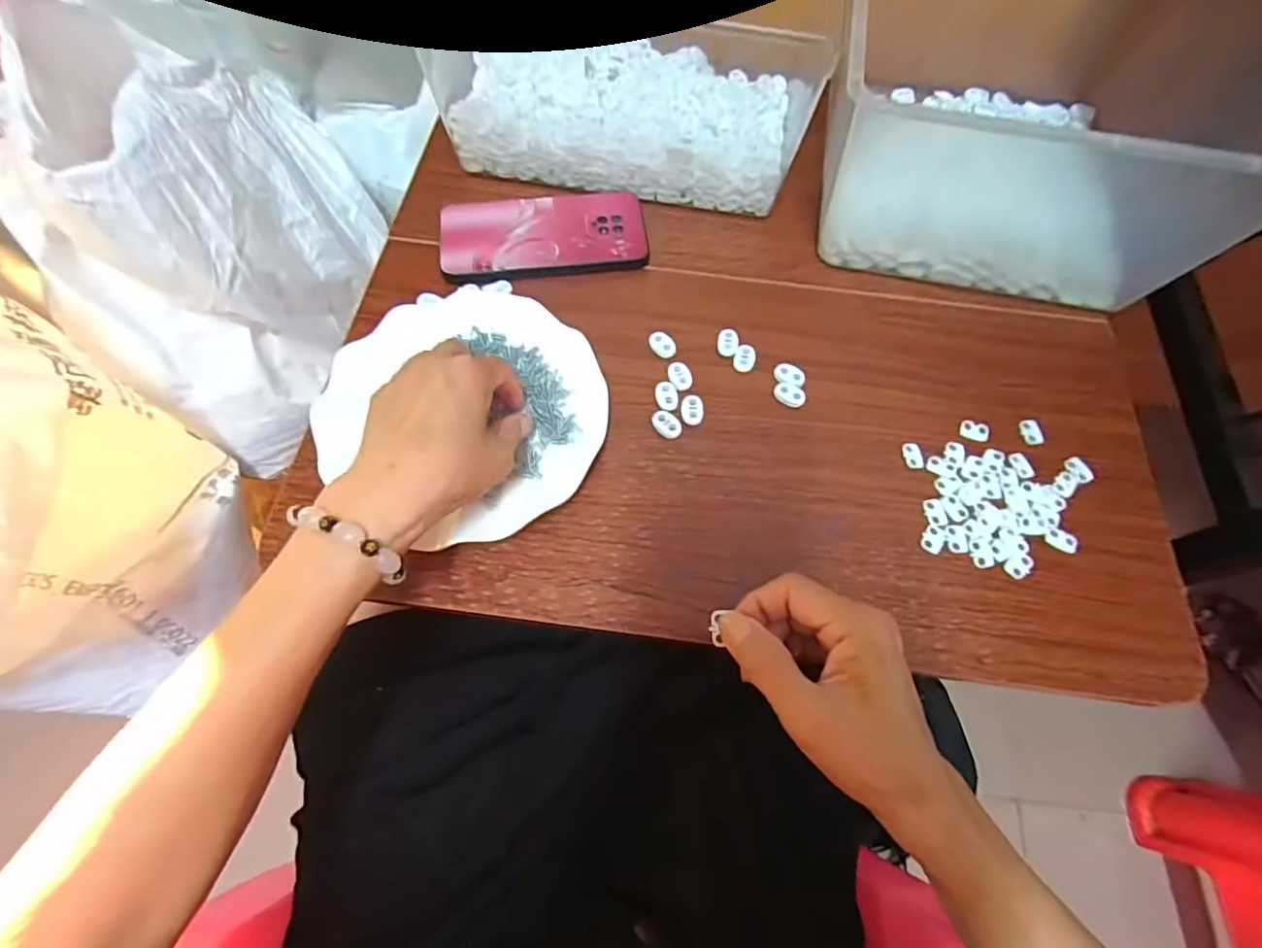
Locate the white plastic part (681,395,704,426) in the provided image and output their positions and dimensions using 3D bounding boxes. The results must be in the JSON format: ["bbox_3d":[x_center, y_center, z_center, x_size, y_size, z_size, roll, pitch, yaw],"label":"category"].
[{"bbox_3d":[0.043,-0.045,0.403,0.016,0.007,0.022,-4,66,-2],"label":"white plastic part"}]

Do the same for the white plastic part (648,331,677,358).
[{"bbox_3d":[0.023,-0.096,0.423,0.016,0.004,0.023,-42,73,-17],"label":"white plastic part"}]

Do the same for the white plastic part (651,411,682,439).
[{"bbox_3d":[0.025,-0.034,0.397,0.022,0.006,0.017,35,70,14],"label":"white plastic part"}]

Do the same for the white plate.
[{"bbox_3d":[-0.109,-0.046,0.388,0.184,0.035,0.179,0,66,0],"label":"white plate"}]

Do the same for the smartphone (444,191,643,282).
[{"bbox_3d":[-0.071,-0.194,0.463,0.162,0.012,0.083,-8,66,-4],"label":"smartphone"}]

